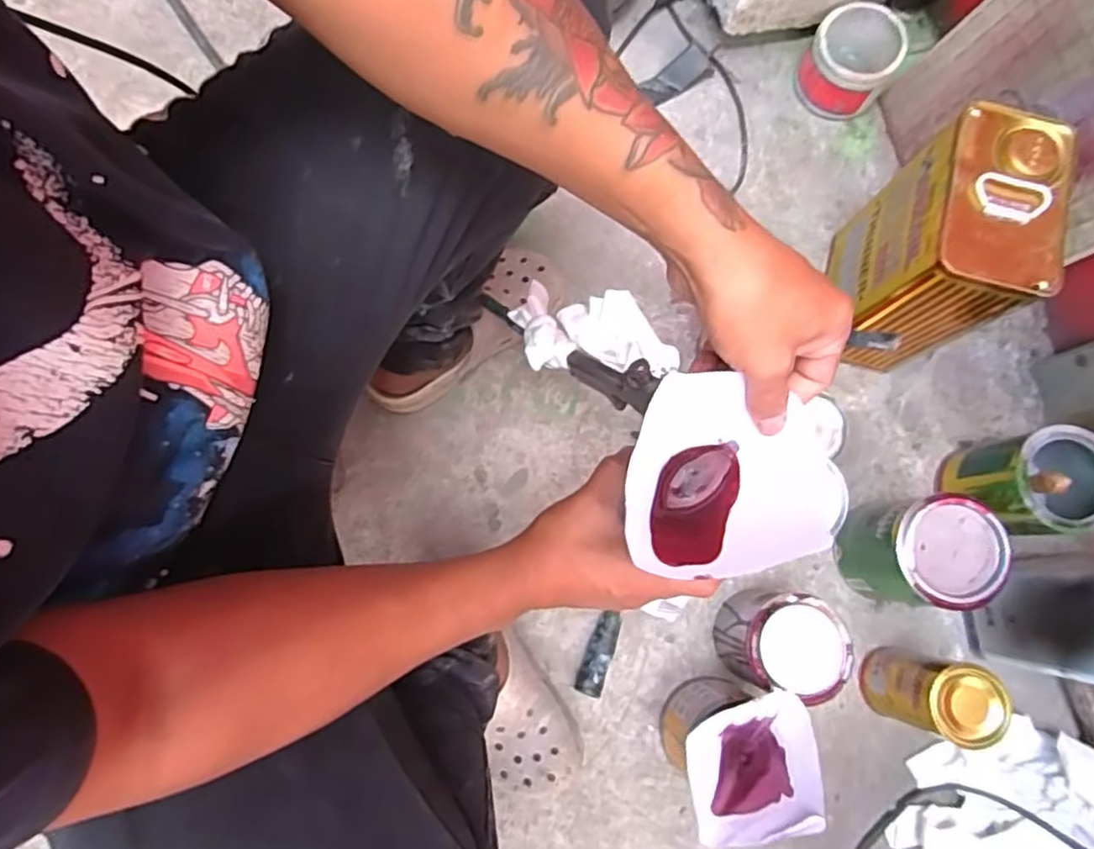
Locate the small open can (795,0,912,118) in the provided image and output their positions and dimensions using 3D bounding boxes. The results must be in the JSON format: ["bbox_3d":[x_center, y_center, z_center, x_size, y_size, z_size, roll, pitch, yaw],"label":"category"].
[{"bbox_3d":[0.378,-0.455,0.834,0.099,0.082,0.116,32,79,3],"label":"small open can"}]

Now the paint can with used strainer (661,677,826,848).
[{"bbox_3d":[0.172,0.298,0.618,0.112,0.190,0.096,-13,79,-4],"label":"paint can with used strainer"}]

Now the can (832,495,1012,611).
[{"bbox_3d":[0.378,0.133,0.690,0.105,0.136,0.101,0,78,-1],"label":"can"}]

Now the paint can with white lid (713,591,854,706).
[{"bbox_3d":[0.233,0.219,0.674,0.097,0.124,0.091,0,78,-1],"label":"paint can with white lid"}]

